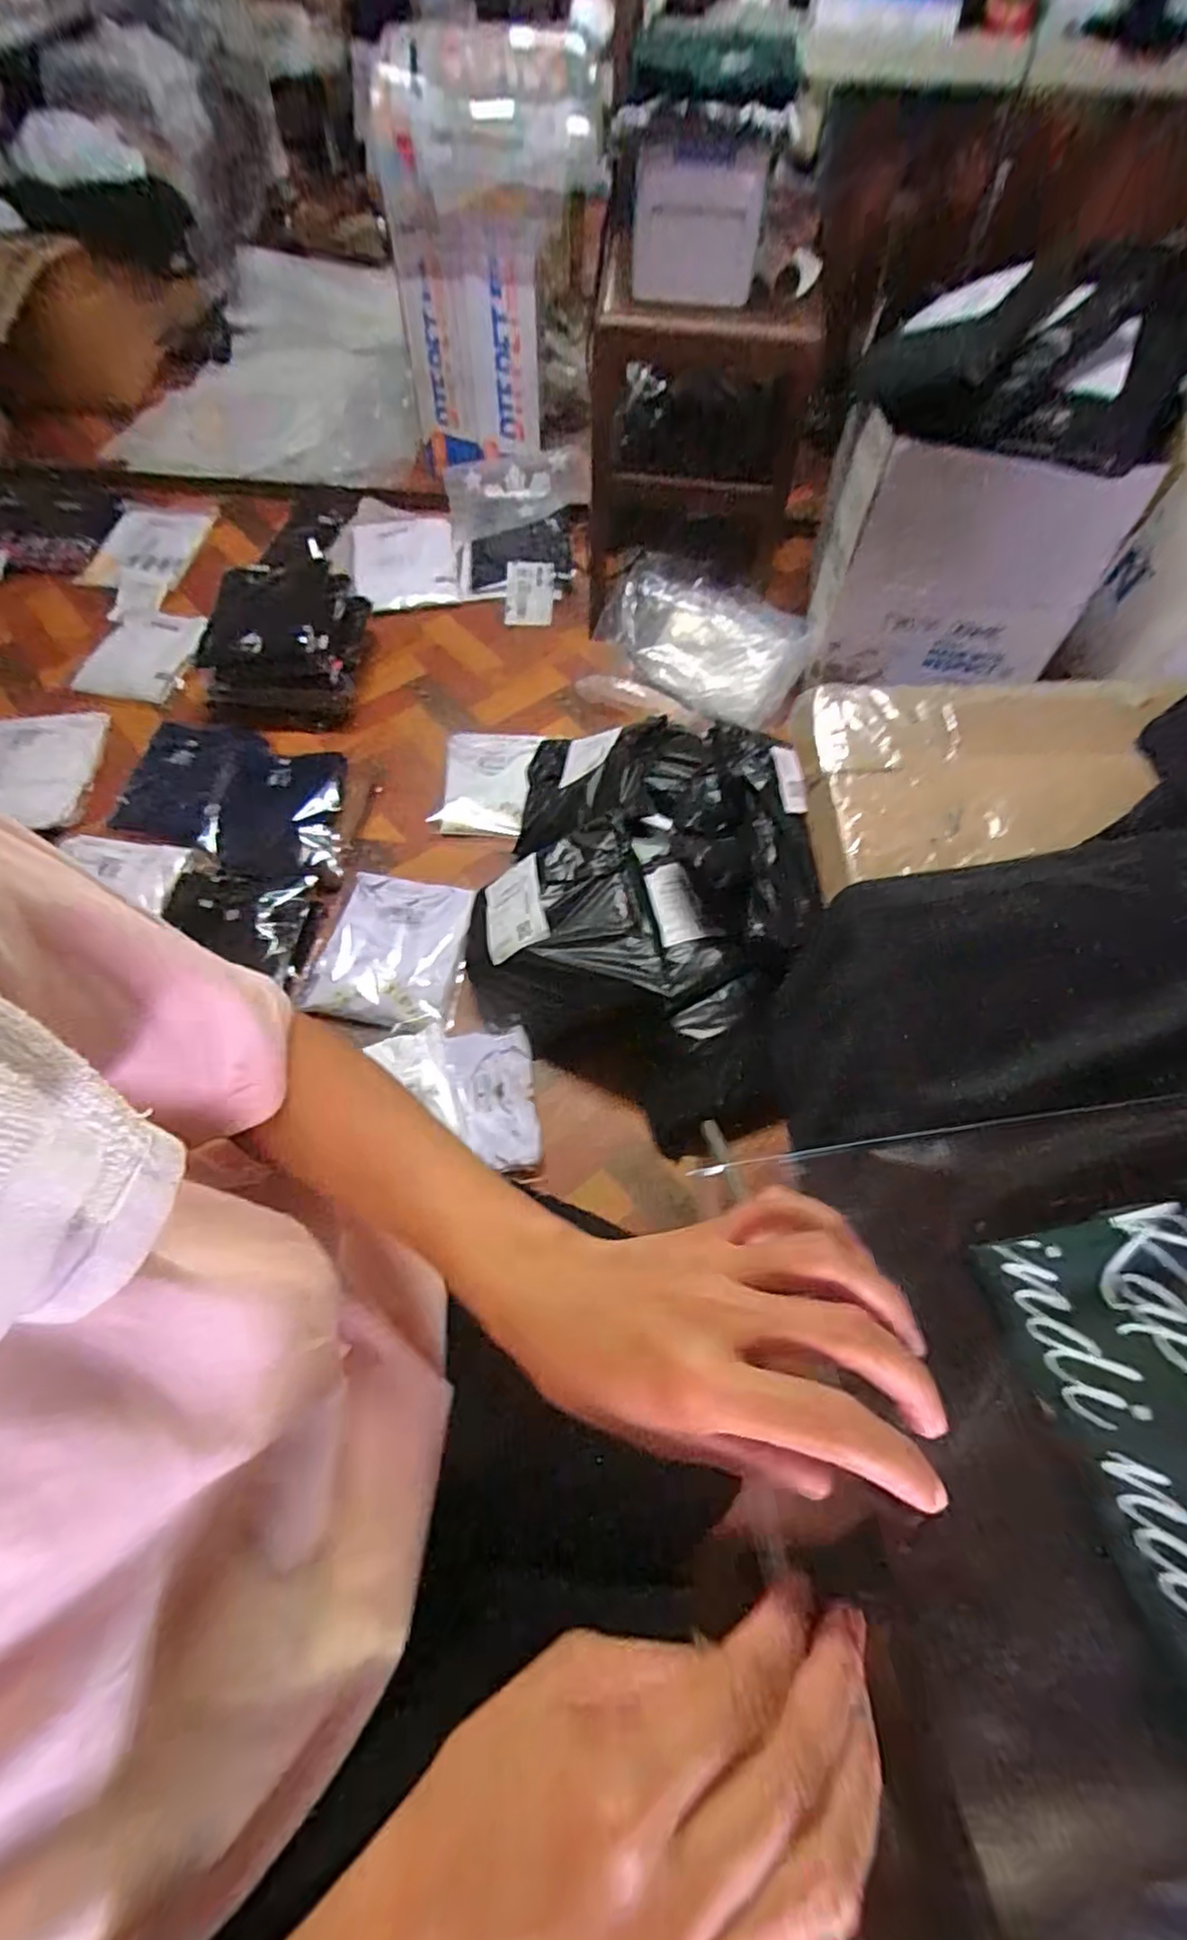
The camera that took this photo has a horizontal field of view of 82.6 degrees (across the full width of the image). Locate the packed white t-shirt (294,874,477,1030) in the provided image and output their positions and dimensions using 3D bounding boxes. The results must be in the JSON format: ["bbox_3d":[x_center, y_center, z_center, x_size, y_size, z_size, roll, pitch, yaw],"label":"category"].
[{"bbox_3d":[-0.337,-0.036,1.122,0.276,0.027,0.261,9,71,17],"label":"packed white t-shirt"}]

